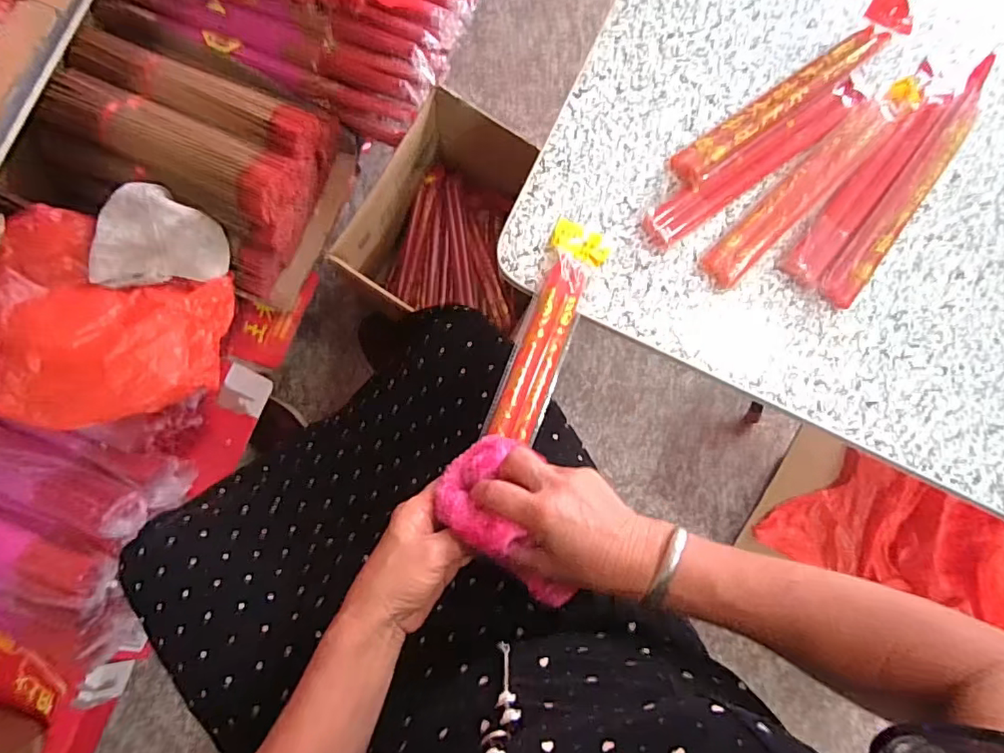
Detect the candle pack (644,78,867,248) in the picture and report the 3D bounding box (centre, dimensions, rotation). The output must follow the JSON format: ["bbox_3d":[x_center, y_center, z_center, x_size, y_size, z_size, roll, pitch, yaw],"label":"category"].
[{"bbox_3d":[0.243,-0.205,0.519,0.244,0.021,0.036,-35,89,-7],"label":"candle pack"}]

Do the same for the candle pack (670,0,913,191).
[{"bbox_3d":[0.276,-0.274,0.517,0.270,0.037,0.043,-38,89,-7],"label":"candle pack"}]

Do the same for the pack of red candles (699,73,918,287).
[{"bbox_3d":[0.298,-0.192,0.520,0.278,0.023,0.041,-45,90,-7],"label":"pack of red candles"}]

